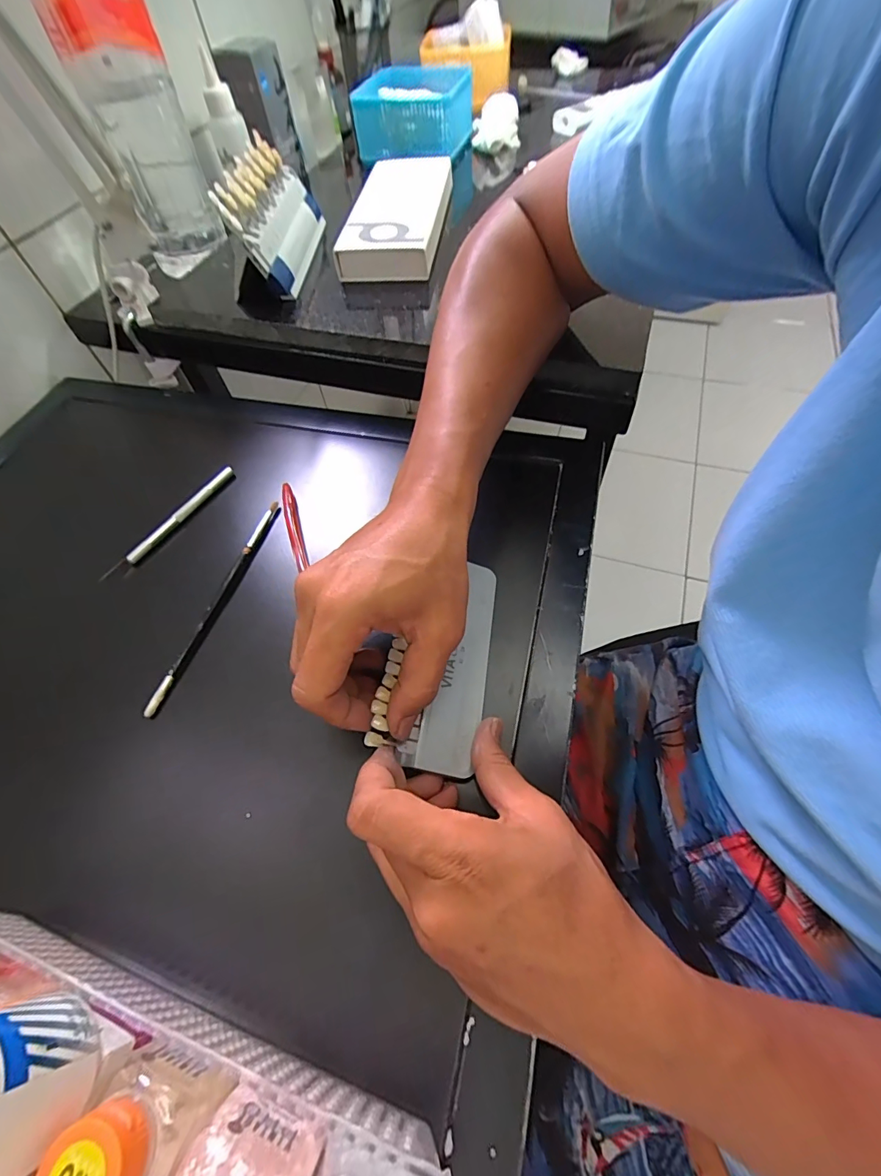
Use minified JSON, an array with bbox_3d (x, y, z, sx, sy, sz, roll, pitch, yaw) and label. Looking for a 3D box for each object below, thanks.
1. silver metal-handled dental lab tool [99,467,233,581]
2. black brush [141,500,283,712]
[{"bbox_3d":[-0.233,-0.058,0.394,0.007,0.010,0.137,27,64,20],"label":"silver metal-handled dental lab tool"},{"bbox_3d":[-0.170,0.005,0.349,0.008,0.010,0.189,12,60,12],"label":"black brush"}]

